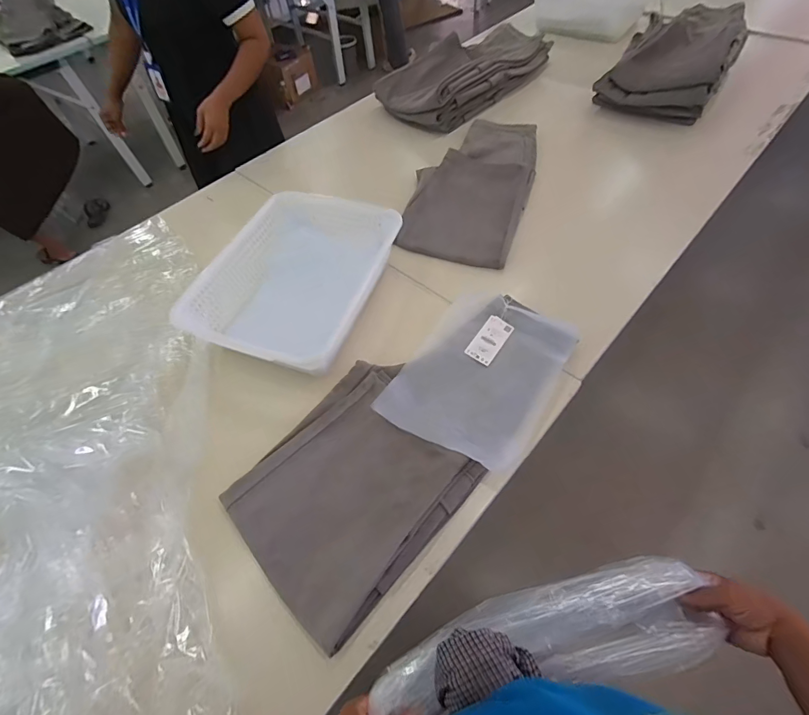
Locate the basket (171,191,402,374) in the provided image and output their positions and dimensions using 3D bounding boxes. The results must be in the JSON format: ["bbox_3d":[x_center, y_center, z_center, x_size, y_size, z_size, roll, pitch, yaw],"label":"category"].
[{"bbox_3d":[-0.234,-0.165,0.869,0.302,0.121,0.434,19,60,17],"label":"basket"}]

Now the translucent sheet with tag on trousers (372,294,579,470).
[{"bbox_3d":[0.149,0.023,0.773,0.266,0.034,0.355,26,62,20],"label":"translucent sheet with tag on trousers"}]

